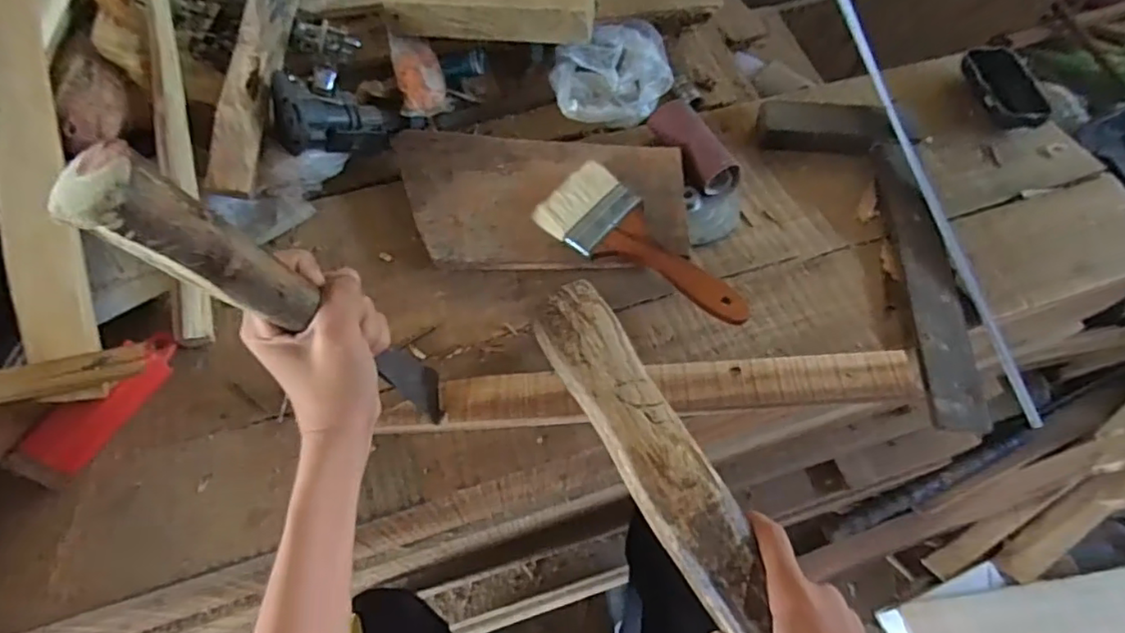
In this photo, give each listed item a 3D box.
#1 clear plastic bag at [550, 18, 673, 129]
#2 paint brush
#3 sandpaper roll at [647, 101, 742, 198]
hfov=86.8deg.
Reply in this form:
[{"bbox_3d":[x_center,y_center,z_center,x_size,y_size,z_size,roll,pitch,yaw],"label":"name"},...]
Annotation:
[{"bbox_3d":[0.048,-0.244,0.597,0.121,0.052,0.106,-12,61,-7],"label":"clear plastic bag"},{"bbox_3d":[0.067,-0.053,0.480,0.184,0.025,0.073,37,67,19],"label":"paint brush"},{"bbox_3d":[0.121,-0.160,0.546,0.040,0.031,0.103,-23,63,-13],"label":"sandpaper roll"}]

